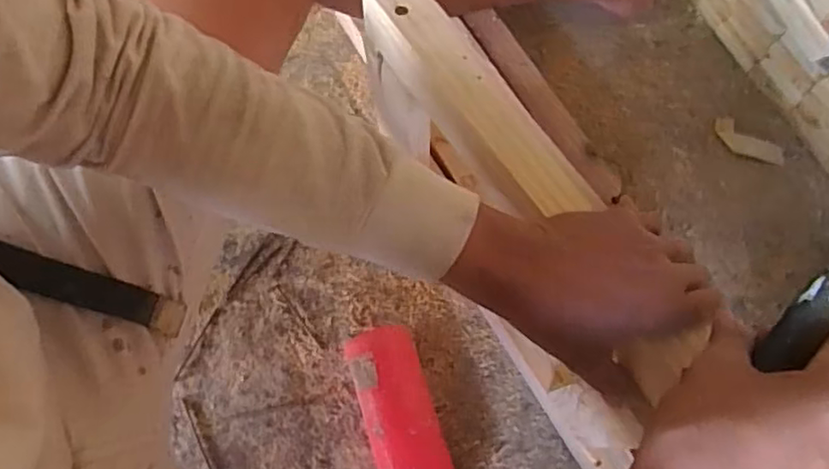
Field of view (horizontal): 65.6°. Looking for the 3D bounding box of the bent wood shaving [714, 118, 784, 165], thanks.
[{"bbox_3d":[0.374,-0.101,0.721,0.083,0.004,0.028,31,100,0],"label":"bent wood shaving"}]

